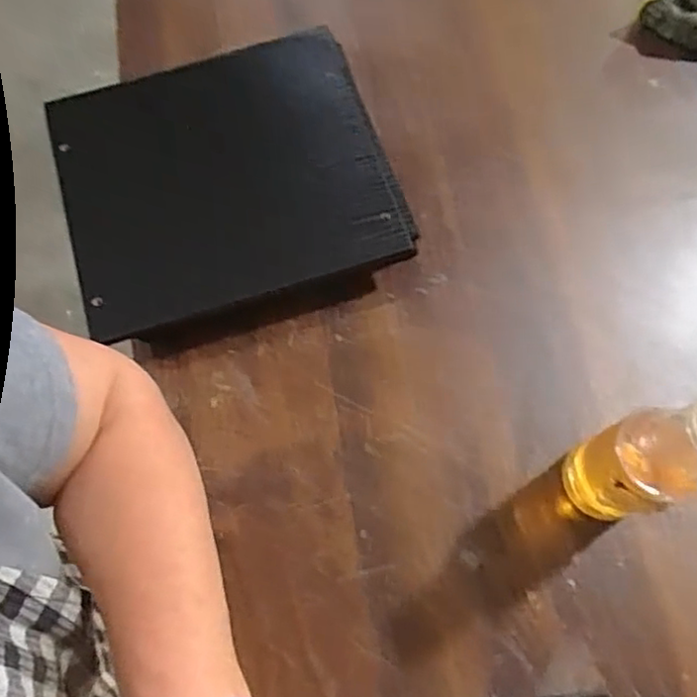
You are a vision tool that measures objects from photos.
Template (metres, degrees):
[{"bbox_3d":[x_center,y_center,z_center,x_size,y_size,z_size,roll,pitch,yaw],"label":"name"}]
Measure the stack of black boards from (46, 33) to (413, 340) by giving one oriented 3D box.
[{"bbox_3d":[-0.115,-0.157,0.601,0.287,0.049,0.264,-17,70,-5],"label":"stack of black boards"}]

